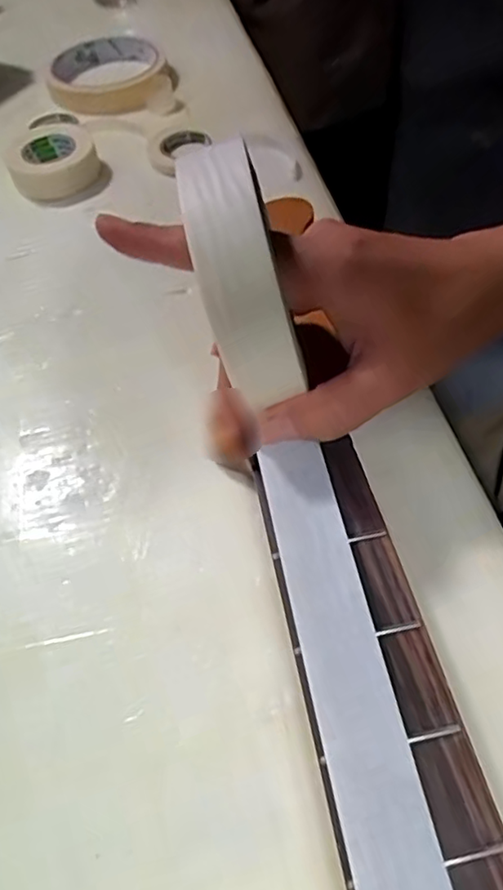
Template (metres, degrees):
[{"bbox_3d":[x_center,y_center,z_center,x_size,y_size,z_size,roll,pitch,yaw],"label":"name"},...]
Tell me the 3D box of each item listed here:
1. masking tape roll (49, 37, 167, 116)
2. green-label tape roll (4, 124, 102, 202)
[{"bbox_3d":[-0.106,-0.274,0.457,0.085,0.021,0.085,-2,55,3],"label":"masking tape roll"},{"bbox_3d":[-0.129,-0.185,0.401,0.054,0.024,0.062,-17,56,-8],"label":"green-label tape roll"}]

